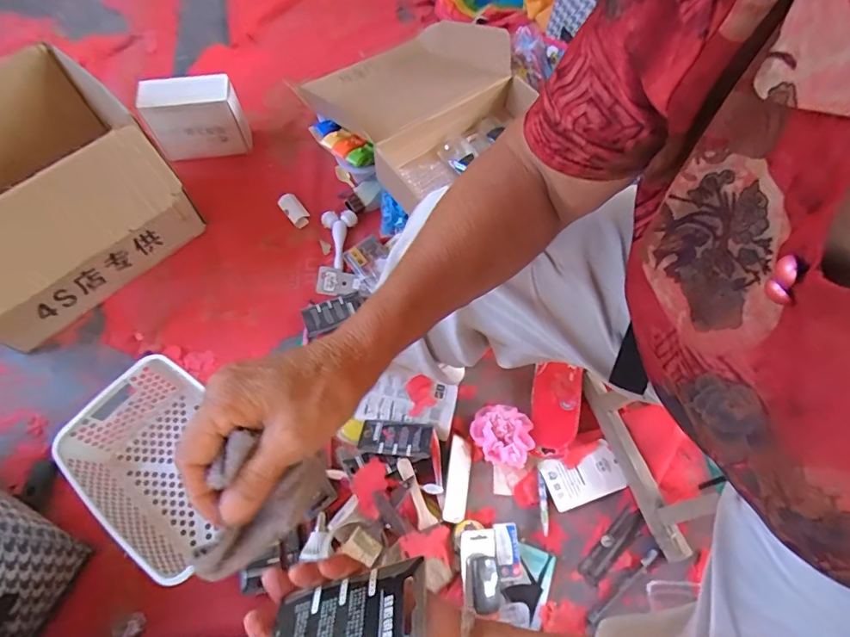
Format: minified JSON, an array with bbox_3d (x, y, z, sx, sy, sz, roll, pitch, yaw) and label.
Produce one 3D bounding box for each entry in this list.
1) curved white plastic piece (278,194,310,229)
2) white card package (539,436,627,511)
[{"bbox_3d":[-0.262,-0.219,0.954,0.035,0.020,0.076,-38,82,-17],"label":"curved white plastic piece"},{"bbox_3d":[0.238,0.236,0.722,0.113,0.008,0.074,-19,68,-7],"label":"white card package"}]

